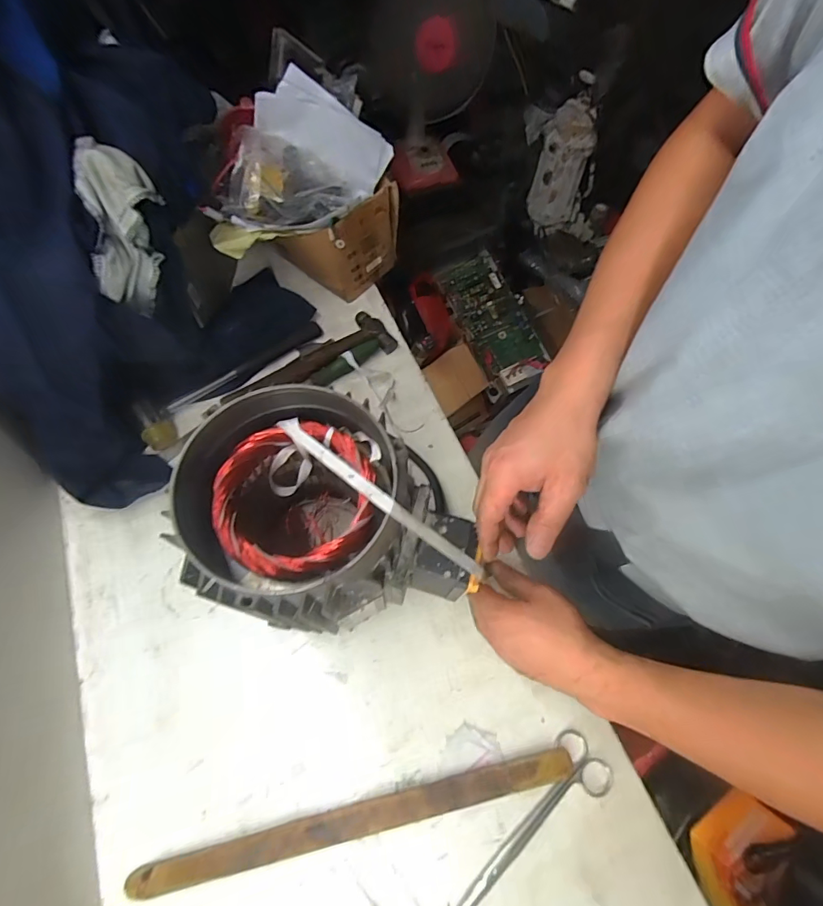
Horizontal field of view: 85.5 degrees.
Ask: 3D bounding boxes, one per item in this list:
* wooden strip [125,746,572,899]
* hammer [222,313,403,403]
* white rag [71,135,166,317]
[{"bbox_3d":[-0.044,0.328,0.399,0.389,0.007,0.024,-11,64,-6],"label":"wooden strip"},{"bbox_3d":[-0.140,-0.129,0.601,0.236,0.029,0.069,-27,67,-14],"label":"hammer"},{"bbox_3d":[-0.271,-0.200,0.417,0.056,0.146,0.066,20,38,9],"label":"white rag"}]

